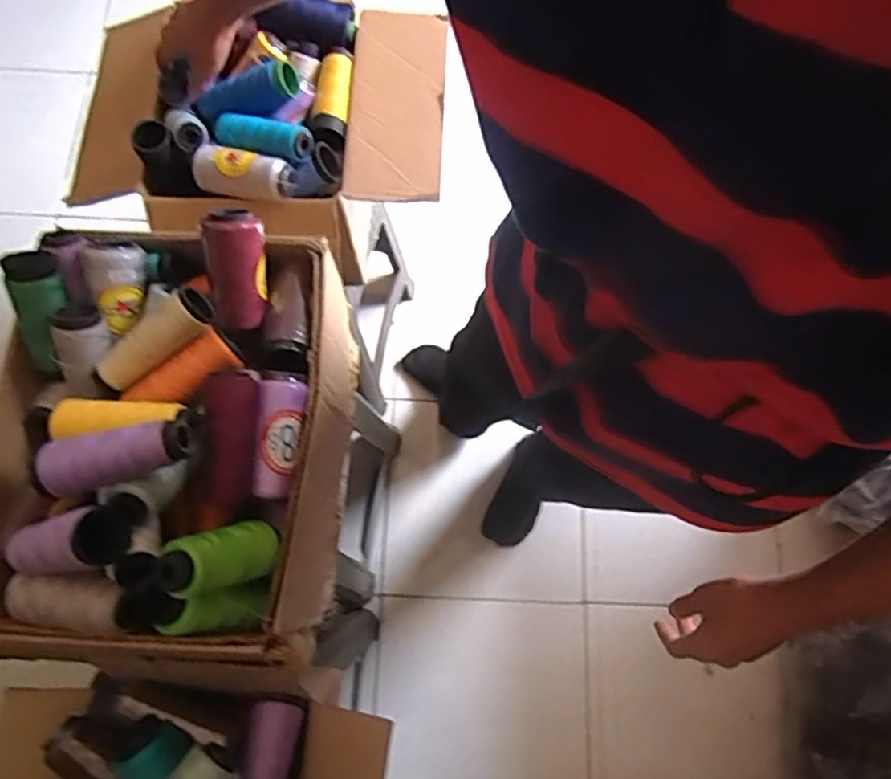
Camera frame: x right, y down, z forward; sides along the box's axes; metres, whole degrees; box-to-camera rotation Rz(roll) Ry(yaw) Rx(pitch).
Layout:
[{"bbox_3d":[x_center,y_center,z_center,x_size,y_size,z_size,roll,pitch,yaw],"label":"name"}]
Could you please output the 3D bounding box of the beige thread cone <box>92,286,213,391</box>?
[{"bbox_3d":[-0.263,-0.041,0.565,0.119,0.035,0.038,-37,77,8],"label":"beige thread cone"}]

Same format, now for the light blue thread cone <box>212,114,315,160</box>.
[{"bbox_3d":[-0.199,-0.276,0.701,0.111,0.049,0.042,15,74,3],"label":"light blue thread cone"}]

